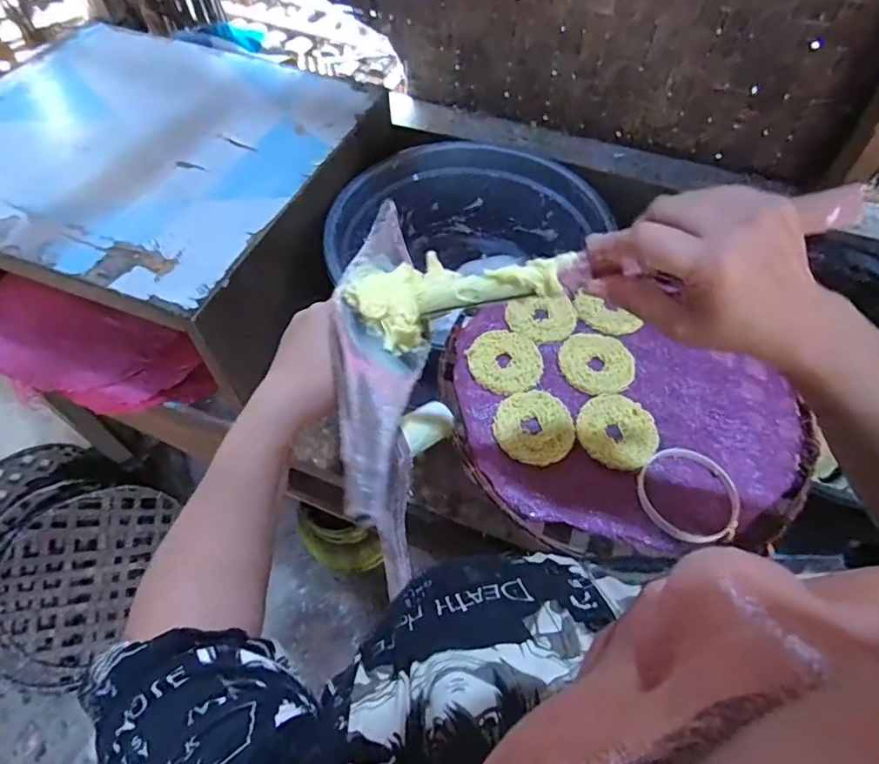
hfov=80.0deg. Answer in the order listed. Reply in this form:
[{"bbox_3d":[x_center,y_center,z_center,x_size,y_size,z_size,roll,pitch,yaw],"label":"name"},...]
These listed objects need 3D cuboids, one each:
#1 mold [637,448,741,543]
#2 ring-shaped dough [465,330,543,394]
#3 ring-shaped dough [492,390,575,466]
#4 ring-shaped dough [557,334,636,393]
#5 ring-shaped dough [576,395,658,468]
[{"bbox_3d":[0.232,0.106,0.487,0.093,0.010,0.085,1,57,-1],"label":"mold"},{"bbox_3d":[0.072,-0.024,0.574,0.079,0.008,0.081,1,57,-1],"label":"ring-shaped dough"},{"bbox_3d":[0.095,0.045,0.528,0.078,0.007,0.078,8,57,4],"label":"ring-shaped dough"},{"bbox_3d":[0.172,-0.021,0.574,0.079,0.004,0.077,8,57,4],"label":"ring-shaped dough"},{"bbox_3d":[0.179,0.049,0.528,0.079,0.006,0.078,1,57,-1],"label":"ring-shaped dough"}]

